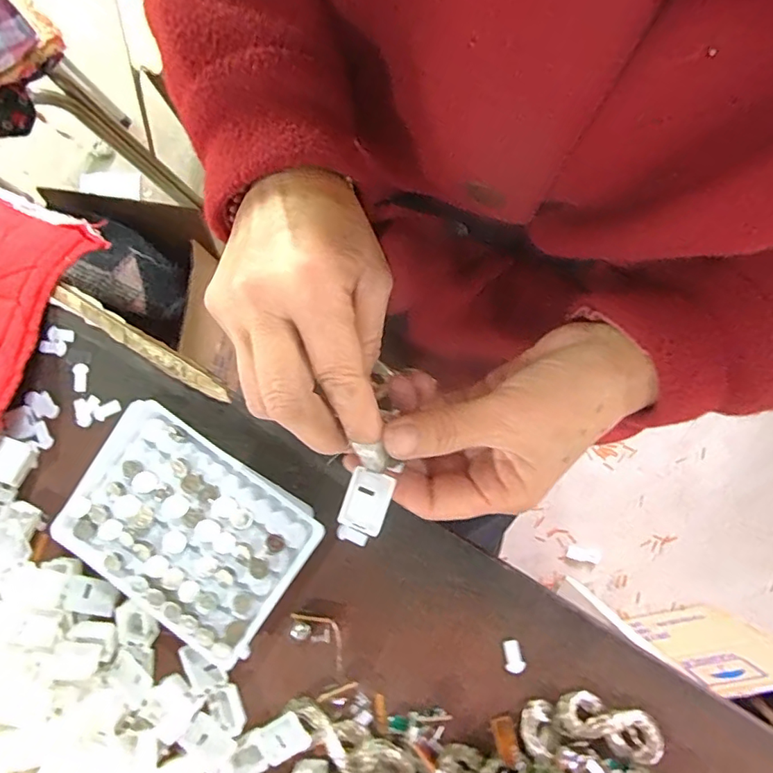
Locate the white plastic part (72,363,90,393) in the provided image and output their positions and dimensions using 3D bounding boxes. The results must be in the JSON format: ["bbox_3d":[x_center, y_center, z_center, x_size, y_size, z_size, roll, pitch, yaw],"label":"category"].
[{"bbox_3d":[-0.195,-0.006,0.326,0.010,0.004,0.018,4,84,3],"label":"white plastic part"}]

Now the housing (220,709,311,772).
[{"bbox_3d":[-0.067,0.201,0.286,0.055,0.010,0.021,-38,82,13],"label":"housing"}]

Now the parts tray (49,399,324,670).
[{"bbox_3d":[-0.116,0.081,0.300,0.135,0.021,0.094,33,86,6],"label":"parts tray"}]

